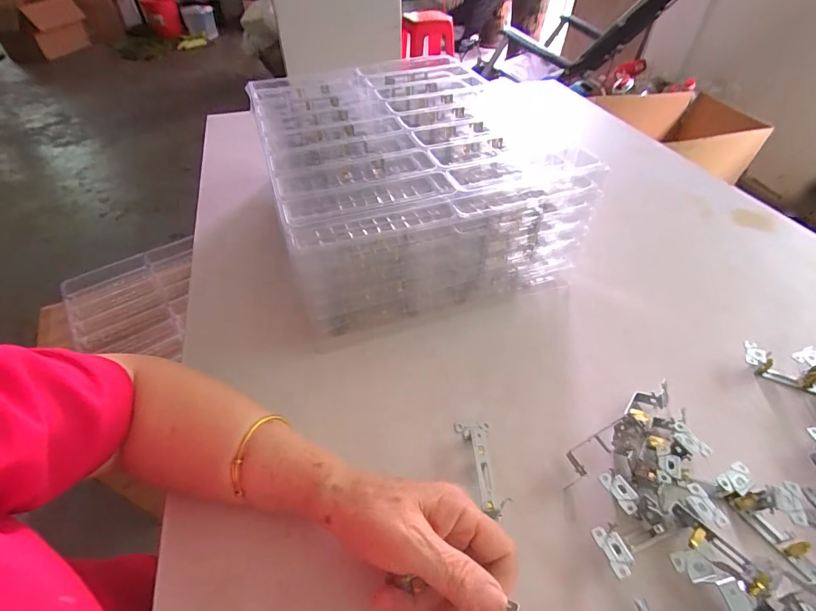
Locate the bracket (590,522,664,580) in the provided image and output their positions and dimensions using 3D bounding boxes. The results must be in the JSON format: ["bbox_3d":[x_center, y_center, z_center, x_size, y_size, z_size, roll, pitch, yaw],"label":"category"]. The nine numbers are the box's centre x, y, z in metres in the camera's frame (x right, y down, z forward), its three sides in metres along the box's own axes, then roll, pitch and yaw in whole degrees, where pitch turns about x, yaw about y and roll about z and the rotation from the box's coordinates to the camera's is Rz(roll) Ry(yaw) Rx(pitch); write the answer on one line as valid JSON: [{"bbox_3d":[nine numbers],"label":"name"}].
[{"bbox_3d":[0.175,0.182,0.303,0.065,0.021,0.032,5,41,-28],"label":"bracket"}]

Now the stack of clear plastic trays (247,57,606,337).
[{"bbox_3d":[-0.019,-0.181,0.562,0.318,0.162,0.406,-15,48,-15],"label":"stack of clear plastic trays"}]

